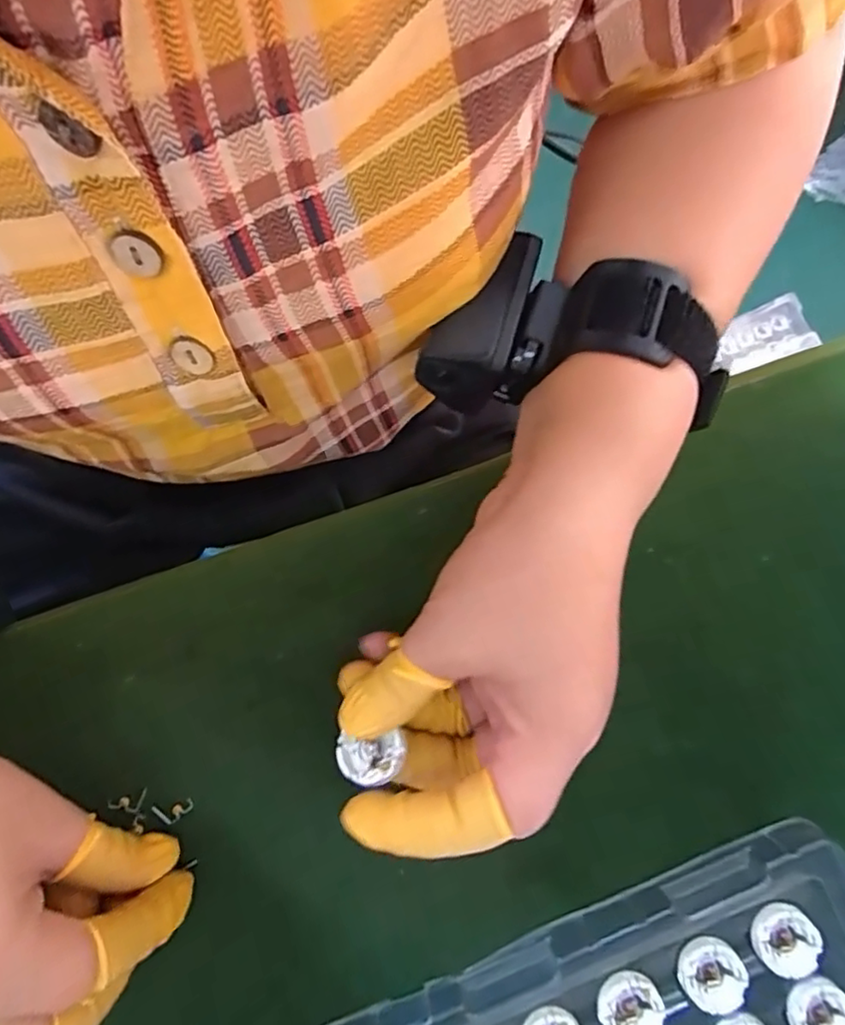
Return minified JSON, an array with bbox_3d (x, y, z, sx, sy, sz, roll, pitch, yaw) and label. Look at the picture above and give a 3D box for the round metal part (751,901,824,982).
[{"bbox_3d":[0.134,0.158,0.229,0.023,0.004,0.026,-25,84,-5],"label":"round metal part"}]

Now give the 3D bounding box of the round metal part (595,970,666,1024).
[{"bbox_3d":[0.076,0.180,0.223,0.023,0.004,0.024,0,82,-2],"label":"round metal part"}]

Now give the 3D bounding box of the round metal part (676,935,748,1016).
[{"bbox_3d":[0.106,0.169,0.226,0.025,0.004,0.023,0,82,-2],"label":"round metal part"}]

